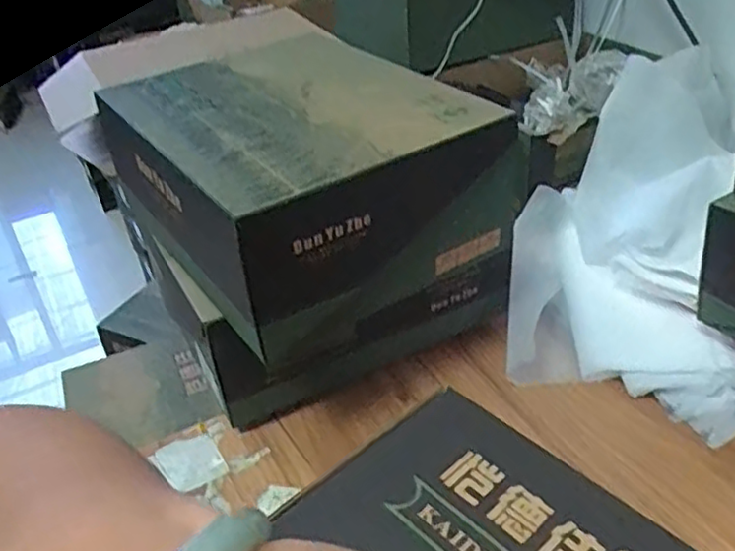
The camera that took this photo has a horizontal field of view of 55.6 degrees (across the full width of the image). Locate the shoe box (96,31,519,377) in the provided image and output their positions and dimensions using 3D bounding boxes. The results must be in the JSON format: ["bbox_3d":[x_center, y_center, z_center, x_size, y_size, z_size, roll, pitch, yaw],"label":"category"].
[{"bbox_3d":[-0.065,-0.097,0.652,0.262,0.147,0.320,-25,40,-26],"label":"shoe box"}]

